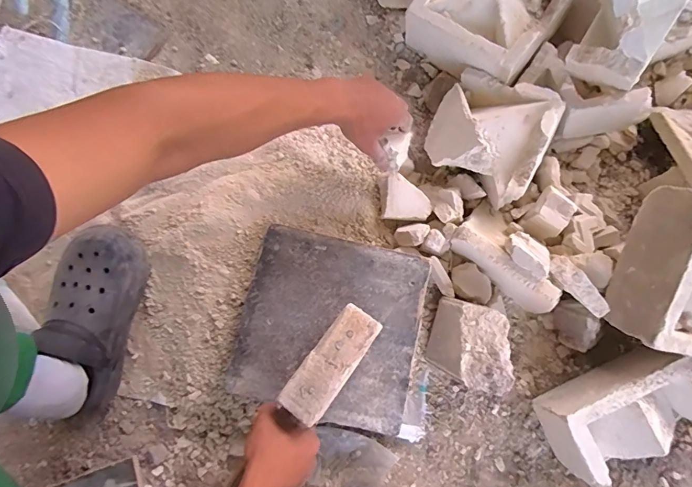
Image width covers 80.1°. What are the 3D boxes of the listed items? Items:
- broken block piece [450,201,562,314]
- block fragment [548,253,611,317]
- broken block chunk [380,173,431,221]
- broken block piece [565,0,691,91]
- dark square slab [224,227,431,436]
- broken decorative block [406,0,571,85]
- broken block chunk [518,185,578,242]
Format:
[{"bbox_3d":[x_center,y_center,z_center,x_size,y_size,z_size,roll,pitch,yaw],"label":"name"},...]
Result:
[{"bbox_3d":[0.250,0.017,0.608,0.175,0.049,0.103,44,83,8],"label":"broken block piece"},{"bbox_3d":[0.326,0.061,0.576,0.030,0.025,0.103,-41,82,-6],"label":"block fragment"},{"bbox_3d":[0.094,-0.071,0.638,0.076,0.028,0.066,-1,79,1],"label":"broken block chunk"},{"bbox_3d":[0.406,-0.321,0.565,0.103,0.079,0.204,30,105,7],"label":"broken block piece"},{"bbox_3d":[-0.022,0.115,0.582,0.244,0.025,0.236,12,80,3],"label":"dark square slab"},{"bbox_3d":[0.232,-0.380,0.690,0.204,0.115,0.201,39,82,7],"label":"broken decorative block"},{"bbox_3d":[0.312,-0.045,0.630,0.055,0.035,0.072,35,82,7],"label":"broken block chunk"}]

